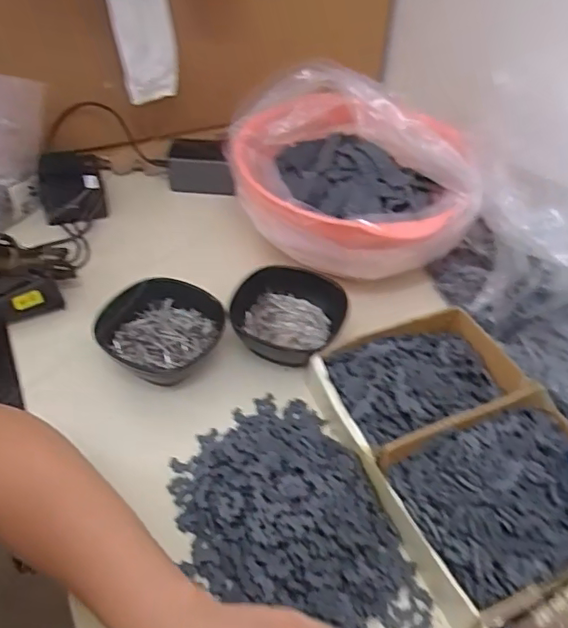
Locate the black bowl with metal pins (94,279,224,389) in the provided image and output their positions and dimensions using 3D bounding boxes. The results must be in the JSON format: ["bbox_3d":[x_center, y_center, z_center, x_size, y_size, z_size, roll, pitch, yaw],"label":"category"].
[{"bbox_3d":[-0.116,0.015,0.546,0.112,0.052,0.105,3,44,-3],"label":"black bowl with metal pins"}]

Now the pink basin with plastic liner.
[{"bbox_3d":[0.069,-0.145,0.643,0.260,0.131,0.226,10,45,5],"label":"pink basin with plastic liner"}]

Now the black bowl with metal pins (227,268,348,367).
[{"bbox_3d":[0.002,0.003,0.571,0.106,0.040,0.104,3,44,-3],"label":"black bowl with metal pins"}]

